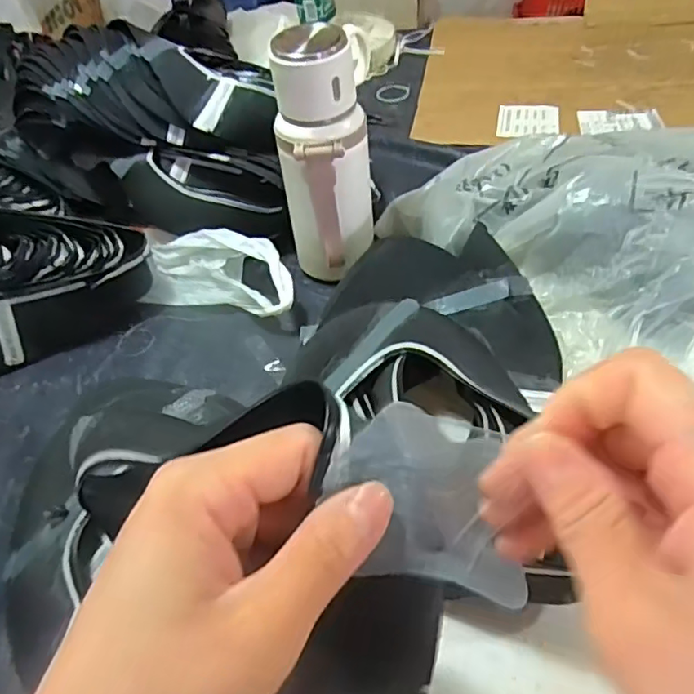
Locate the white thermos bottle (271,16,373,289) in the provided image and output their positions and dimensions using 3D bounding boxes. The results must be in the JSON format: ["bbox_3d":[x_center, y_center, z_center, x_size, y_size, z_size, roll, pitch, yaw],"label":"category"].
[{"bbox_3d":[-0.019,-0.157,0.517,0.081,0.215,0.068,-6,46,2],"label":"white thermos bottle"}]

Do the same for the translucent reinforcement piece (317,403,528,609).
[{"bbox_3d":[0.029,0.049,0.185,0.069,0.013,0.052,16,79,-18],"label":"translucent reinforcement piece"}]

